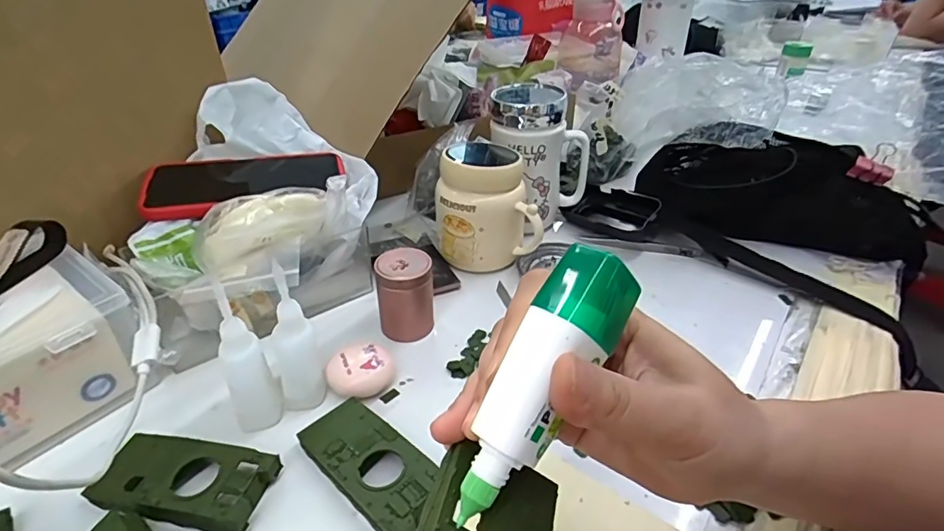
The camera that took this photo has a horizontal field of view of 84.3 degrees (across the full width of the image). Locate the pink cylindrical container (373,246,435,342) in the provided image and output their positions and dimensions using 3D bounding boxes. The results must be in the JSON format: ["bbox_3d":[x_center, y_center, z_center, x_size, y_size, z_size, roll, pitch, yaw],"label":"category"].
[{"bbox_3d":[-0.054,0.024,0.427,0.043,0.068,0.038,-8,35,-12],"label":"pink cylindrical container"}]

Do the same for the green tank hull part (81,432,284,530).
[{"bbox_3d":[-0.174,0.129,0.314,0.102,0.020,0.047,6,35,10],"label":"green tank hull part"}]

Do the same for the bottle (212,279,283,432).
[{"bbox_3d":[-0.147,0.060,0.337,0.028,0.107,0.028,-15,37,-21],"label":"bottle"}]

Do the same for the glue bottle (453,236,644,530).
[{"bbox_3d":[0.022,0.039,0.175,0.025,0.024,0.097,26,82,33],"label":"glue bottle"}]

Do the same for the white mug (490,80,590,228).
[{"bbox_3d":[0.064,-0.117,0.544,0.094,0.124,0.076,-26,42,-33],"label":"white mug"}]

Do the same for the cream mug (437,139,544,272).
[{"bbox_3d":[0.014,-0.060,0.505,0.094,0.115,0.083,0,34,0],"label":"cream mug"}]

